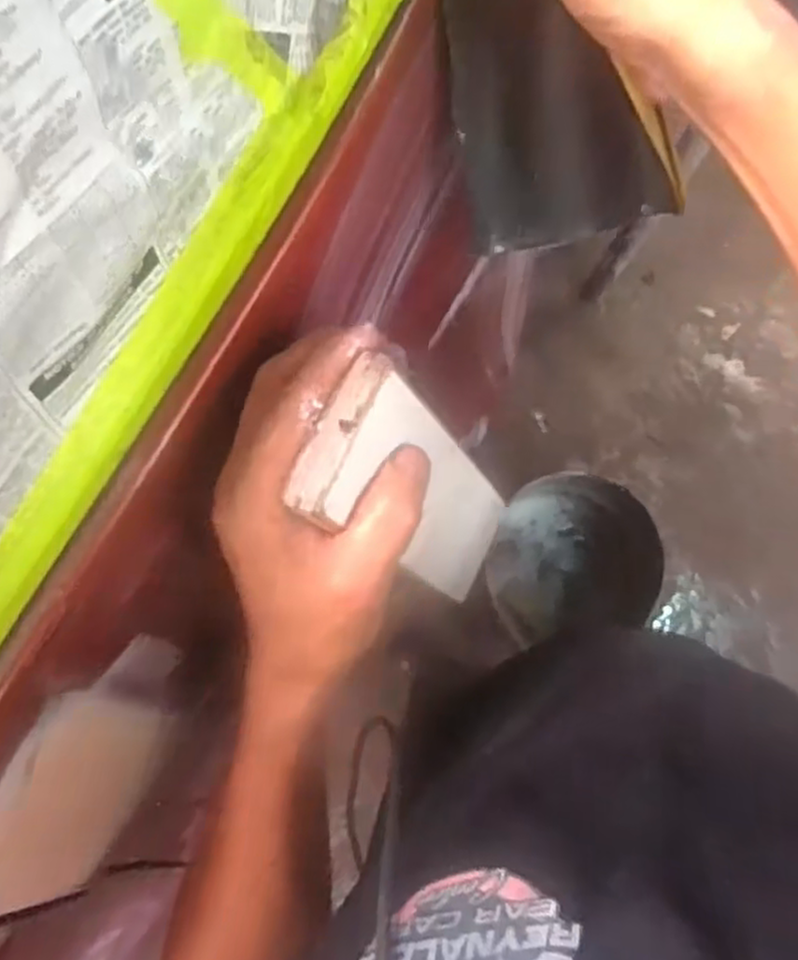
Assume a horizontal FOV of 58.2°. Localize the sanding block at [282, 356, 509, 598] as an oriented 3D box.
[{"bbox_3d":[0.009,0.007,0.326,0.021,0.147,0.064,19,79,30],"label":"sanding block"}]

